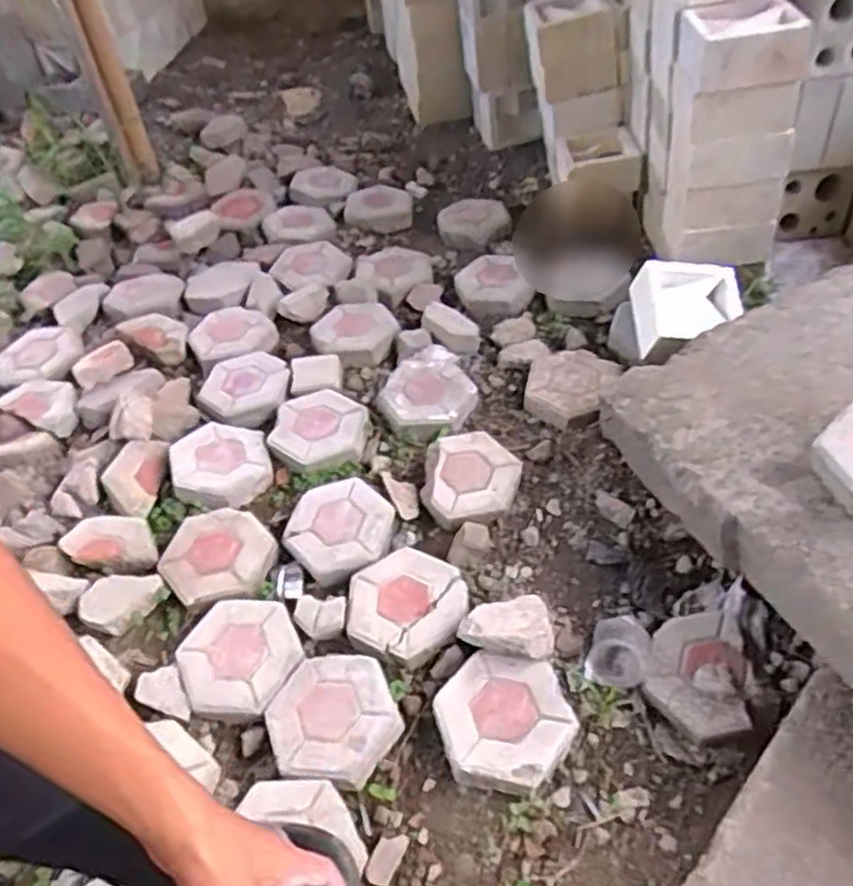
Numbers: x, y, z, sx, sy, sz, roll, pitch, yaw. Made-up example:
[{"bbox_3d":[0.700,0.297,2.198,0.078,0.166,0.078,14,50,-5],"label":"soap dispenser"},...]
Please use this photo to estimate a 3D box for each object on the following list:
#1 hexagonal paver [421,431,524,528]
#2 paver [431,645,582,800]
[{"bbox_3d":[0.088,0.060,1.476,0.200,0.057,0.210,-1,50,3],"label":"hexagonal paver"},{"bbox_3d":[0.119,0.435,1.155,0.217,0.060,0.199,9,51,12],"label":"paver"}]

